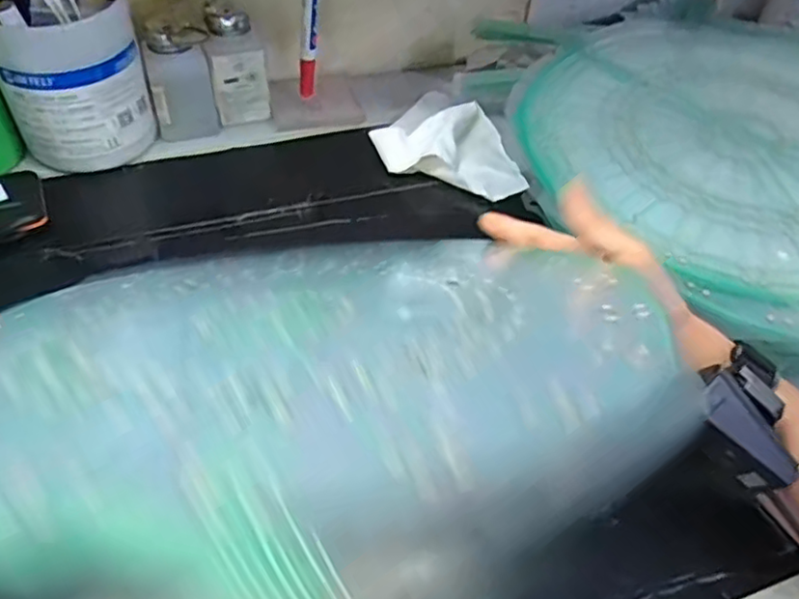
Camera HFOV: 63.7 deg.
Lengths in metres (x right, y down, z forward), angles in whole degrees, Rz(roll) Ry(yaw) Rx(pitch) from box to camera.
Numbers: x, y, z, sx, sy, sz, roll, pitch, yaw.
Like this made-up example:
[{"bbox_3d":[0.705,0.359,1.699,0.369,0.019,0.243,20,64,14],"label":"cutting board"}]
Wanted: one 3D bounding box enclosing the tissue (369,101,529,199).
[{"bbox_3d":[0.053,-0.145,0.602,0.144,0.034,0.083,21,51,12],"label":"tissue"}]

